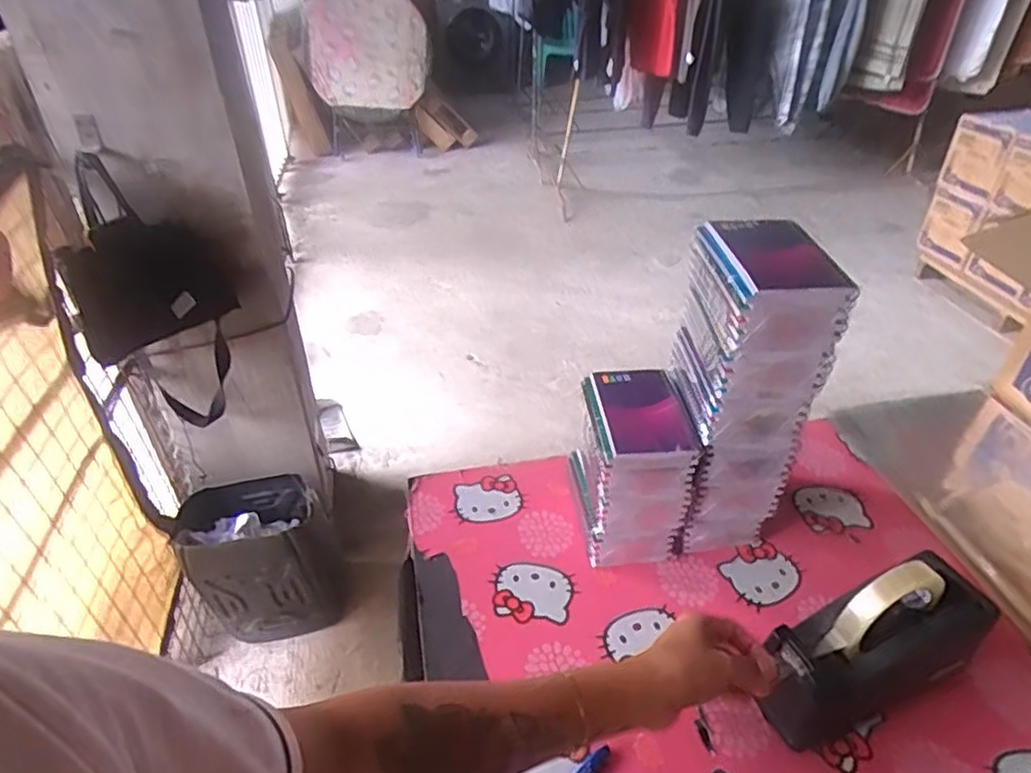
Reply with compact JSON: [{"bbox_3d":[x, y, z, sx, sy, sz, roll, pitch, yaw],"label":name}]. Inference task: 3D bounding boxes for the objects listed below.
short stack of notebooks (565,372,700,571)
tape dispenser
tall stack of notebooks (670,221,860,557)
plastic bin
[{"bbox_3d":[0.122,0.088,0.698,0.100,0.170,0.127,-2,37,-4],"label":"short stack of notebooks"},{"bbox_3d":[0.308,0.219,0.564,0.209,0.127,0.073,-13,39,-18],"label":"tape dispenser"},{"bbox_3d":[0.213,0.017,0.651,0.112,0.345,0.130,-1,37,-3],"label":"tall stack of notebooks"},{"bbox_3d":[-0.578,0.402,1.522,0.321,0.277,0.269,-13,38,-16],"label":"plastic bin"}]

